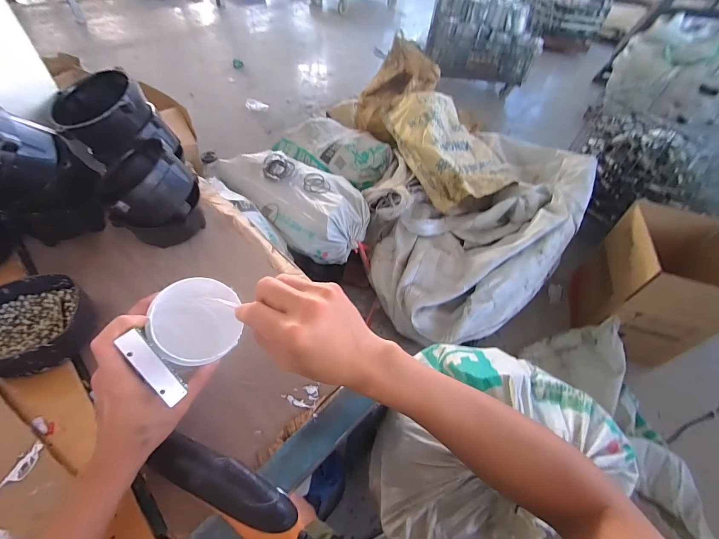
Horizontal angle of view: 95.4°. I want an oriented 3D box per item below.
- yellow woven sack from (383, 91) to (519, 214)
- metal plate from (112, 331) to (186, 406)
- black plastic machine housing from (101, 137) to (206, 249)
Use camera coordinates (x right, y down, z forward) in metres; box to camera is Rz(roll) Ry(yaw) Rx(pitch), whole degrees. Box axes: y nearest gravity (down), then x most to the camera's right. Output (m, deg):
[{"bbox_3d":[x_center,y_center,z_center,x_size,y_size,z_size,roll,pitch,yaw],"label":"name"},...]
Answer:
[{"bbox_3d":[0.409,-0.580,1.546,0.417,0.240,0.676,-15,54,-17],"label":"yellow woven sack"},{"bbox_3d":[-0.194,0.092,0.307,0.004,0.076,0.020,-10,26,48],"label":"metal plate"},{"bbox_3d":[-0.319,-0.113,0.511,0.128,0.139,0.122,-22,56,-22],"label":"black plastic machine housing"}]

